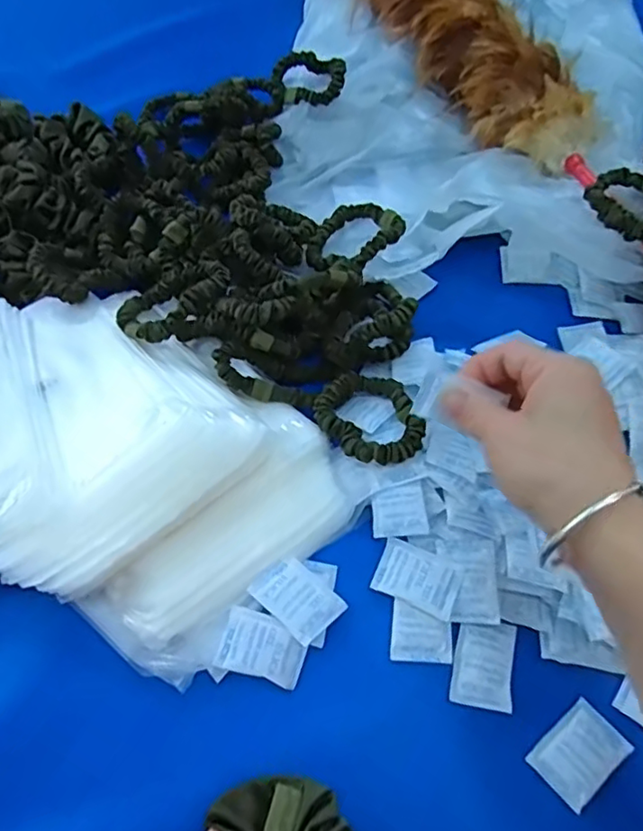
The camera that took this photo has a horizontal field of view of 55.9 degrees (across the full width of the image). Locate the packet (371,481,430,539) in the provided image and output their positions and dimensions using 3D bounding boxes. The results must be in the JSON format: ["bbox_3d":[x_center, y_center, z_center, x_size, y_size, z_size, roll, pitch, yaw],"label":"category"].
[{"bbox_3d":[0.047,0.057,0.366,0.032,0.006,0.031,-3,58,-3],"label":"packet"}]

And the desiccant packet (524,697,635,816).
[{"bbox_3d":[0.133,0.174,0.311,0.045,0.004,0.032,-35,64,-20],"label":"desiccant packet"}]

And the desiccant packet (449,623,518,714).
[{"bbox_3d":[0.089,0.133,0.327,0.032,0.004,0.045,13,59,7],"label":"desiccant packet"}]

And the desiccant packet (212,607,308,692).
[{"bbox_3d":[-0.032,0.126,0.330,0.045,0.004,0.032,14,59,8],"label":"desiccant packet"}]

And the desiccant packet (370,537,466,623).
[{"bbox_3d":[0.055,0.092,0.345,0.046,0.007,0.033,23,60,13],"label":"desiccant packet"}]

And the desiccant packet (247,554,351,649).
[{"bbox_3d":[-0.014,0.103,0.342,0.047,0.005,0.032,37,65,21],"label":"desiccant packet"}]

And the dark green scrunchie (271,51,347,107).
[{"bbox_3d":[-0.012,-0.319,0.575,0.068,0.029,0.066,1,58,0],"label":"dark green scrunchie"}]

